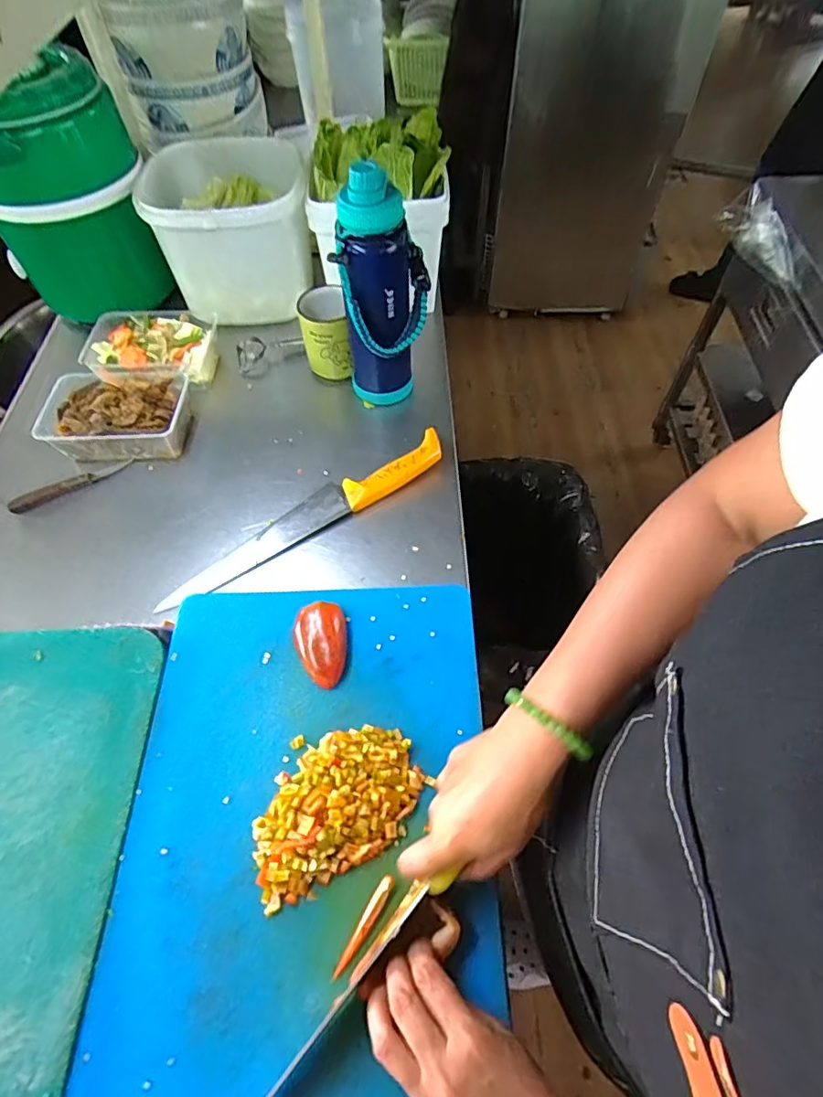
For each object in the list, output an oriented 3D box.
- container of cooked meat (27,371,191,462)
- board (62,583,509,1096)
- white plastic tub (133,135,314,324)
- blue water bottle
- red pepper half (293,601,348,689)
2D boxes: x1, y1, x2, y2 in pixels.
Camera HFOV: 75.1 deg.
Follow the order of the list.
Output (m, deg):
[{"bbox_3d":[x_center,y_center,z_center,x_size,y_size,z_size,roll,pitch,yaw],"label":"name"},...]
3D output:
[{"bbox_3d":[-0.372,-0.166,0.689,0.163,0.062,0.124,-7,57,-3],"label":"container of cooked meat"},{"bbox_3d":[-0.086,0.226,0.436,0.295,0.027,0.441,-2,58,0],"label":"board"},{"bbox_3d":[-0.261,-0.464,0.805,0.224,0.188,0.215,-1,57,1],"label":"white plastic tub"},{"bbox_3d":[-0.031,-0.283,0.626,0.098,0.259,0.072,1,57,2],"label":"blue water bottle"},{"bbox_3d":[-0.089,0.091,0.518,0.051,0.033,0.079,-8,57,-3],"label":"red pepper half"}]

